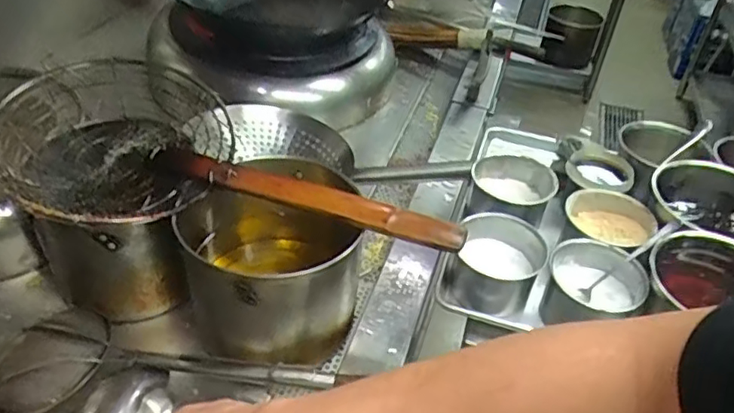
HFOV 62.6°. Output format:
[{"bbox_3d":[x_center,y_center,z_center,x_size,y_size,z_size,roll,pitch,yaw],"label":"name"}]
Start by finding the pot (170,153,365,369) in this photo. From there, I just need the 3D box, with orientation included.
[{"bbox_3d":[-0.124,0.078,0.803,0.205,0.191,0.213,3,40,-2],"label":"pot"}]

